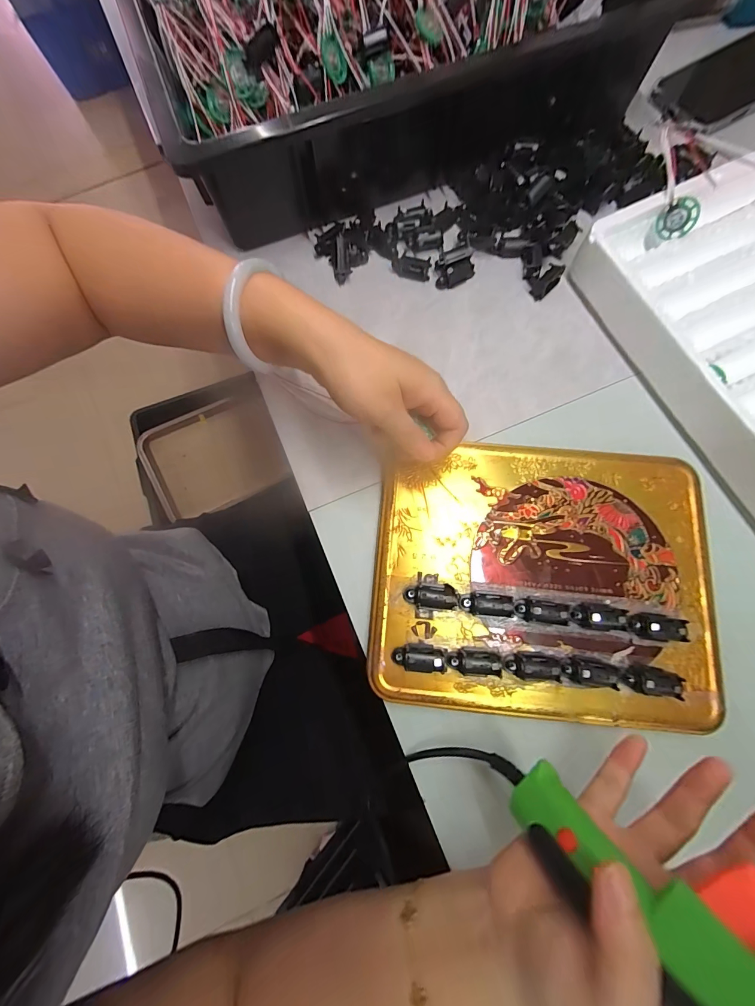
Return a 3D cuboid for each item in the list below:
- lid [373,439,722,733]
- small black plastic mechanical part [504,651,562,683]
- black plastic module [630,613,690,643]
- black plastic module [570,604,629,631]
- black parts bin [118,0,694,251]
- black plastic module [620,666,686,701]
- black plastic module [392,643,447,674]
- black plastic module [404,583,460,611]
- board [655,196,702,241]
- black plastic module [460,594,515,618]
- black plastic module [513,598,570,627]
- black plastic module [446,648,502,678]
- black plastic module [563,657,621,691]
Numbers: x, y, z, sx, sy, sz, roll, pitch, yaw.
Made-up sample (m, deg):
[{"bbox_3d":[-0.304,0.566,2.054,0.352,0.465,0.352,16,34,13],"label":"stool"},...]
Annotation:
[{"bbox_3d":[0.119,0.050,0.257,0.235,0.019,0.193,6,77,1],"label":"lid"},{"bbox_3d":[0.105,0.110,0.240,0.034,0.012,0.017,3,77,2],"label":"small black plastic mechanical part"},{"bbox_3d":[0.190,0.085,0.243,0.032,0.015,0.017,8,77,3],"label":"black plastic module"},{"bbox_3d":[0.152,0.078,0.245,0.034,0.014,0.015,11,77,4],"label":"black plastic module"},{"bbox_3d":[0.016,-0.444,0.327,0.446,0.091,0.300,-20,77,-3],"label":"black parts bin"},{"bbox_3d":[0.180,0.118,0.237,0.035,0.014,0.016,9,77,4],"label":"black plastic module"},{"bbox_3d":[0.028,0.105,0.241,0.036,0.013,0.018,3,76,15],"label":"black plastic module"},{"bbox_3d":[0.038,0.066,0.250,0.037,0.016,0.018,-1,77,1],"label":"black plastic module"},{"bbox_3d":[0.247,-0.234,0.294,0.027,0.027,0.006,26,52,20],"label":"board"},{"bbox_3d":[0.077,0.071,0.249,0.036,0.013,0.015,3,77,2],"label":"black plastic module"},{"bbox_3d":[0.113,0.074,0.245,0.035,0.016,0.014,8,76,14],"label":"black plastic module"},{"bbox_3d":[0.065,0.109,0.241,0.035,0.013,0.018,3,77,2],"label":"black plastic module"},{"bbox_3d":[0.142,0.113,0.238,0.032,0.014,0.017,8,77,3],"label":"black plastic module"}]

